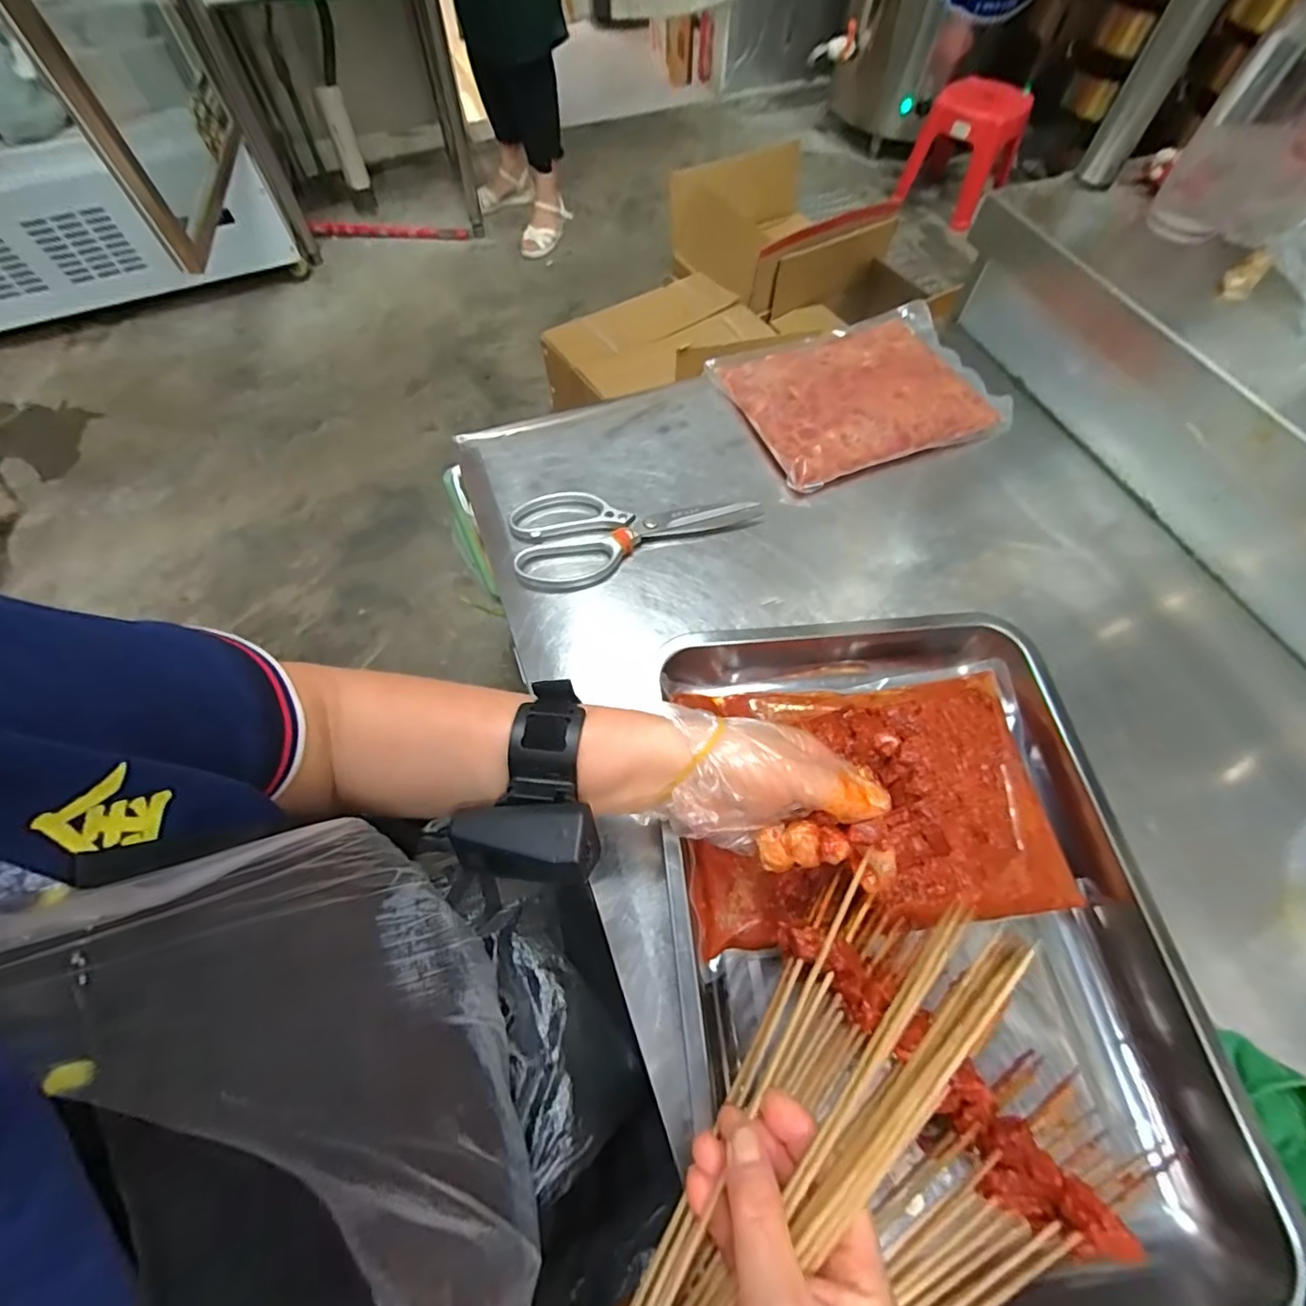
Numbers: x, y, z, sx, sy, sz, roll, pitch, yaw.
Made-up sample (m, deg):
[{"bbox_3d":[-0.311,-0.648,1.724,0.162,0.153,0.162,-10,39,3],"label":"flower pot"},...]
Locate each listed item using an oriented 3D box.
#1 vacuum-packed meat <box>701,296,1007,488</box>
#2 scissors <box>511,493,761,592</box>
[{"bbox_3d":[0.220,-0.283,0.603,0.270,0.028,0.204,-21,65,-11],"label":"vacuum-packed meat"},{"bbox_3d":[-0.021,-0.123,0.523,0.221,0.020,0.101,-21,65,-11],"label":"scissors"}]

